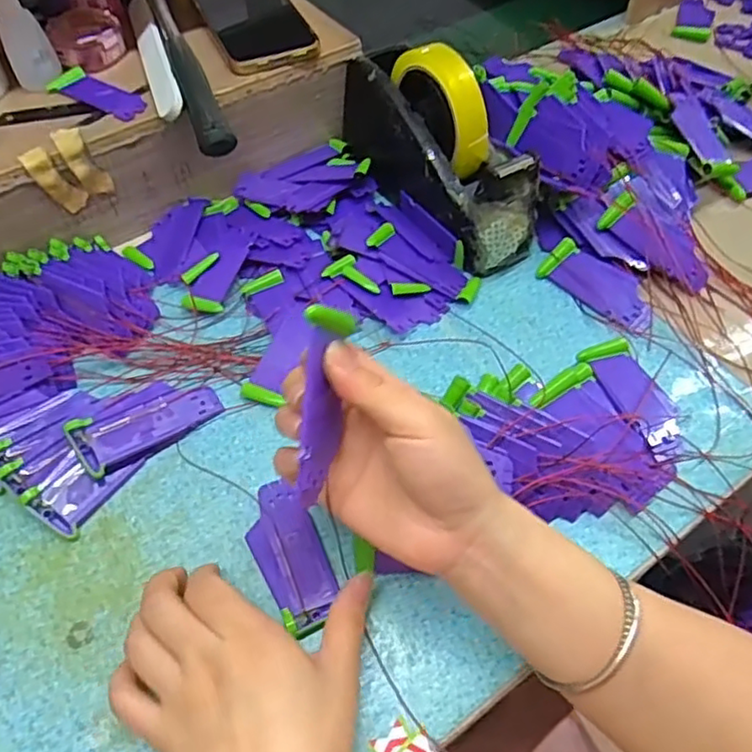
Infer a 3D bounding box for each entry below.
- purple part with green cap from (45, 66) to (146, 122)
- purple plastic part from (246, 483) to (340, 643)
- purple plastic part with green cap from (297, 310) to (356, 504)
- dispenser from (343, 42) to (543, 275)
[{"bbox_3d":[-0.201,-0.206,0.467,0.081,0.008,0.029,28,59,18],"label":"purple part with green cap"},{"bbox_3d":[-0.047,0.100,0.359,0.036,0.007,0.087,-23,58,-15],"label":"purple plastic part"},{"bbox_3d":[-0.022,0.013,0.291,0.006,0.032,0.086,4,93,34],"label":"purple plastic part with green cap"},{"bbox_3d":[0.050,-0.178,0.488,0.066,0.110,0.186,-27,59,-18],"label":"dispenser"}]

